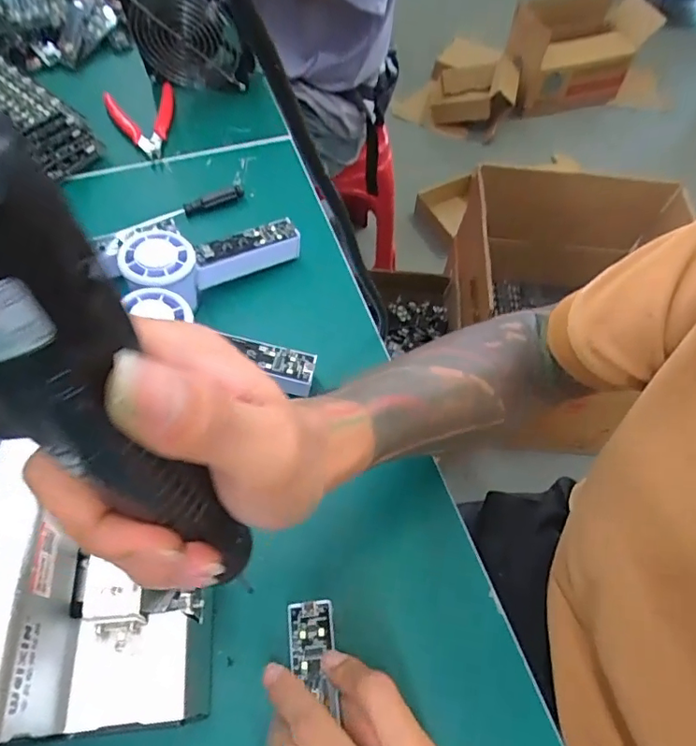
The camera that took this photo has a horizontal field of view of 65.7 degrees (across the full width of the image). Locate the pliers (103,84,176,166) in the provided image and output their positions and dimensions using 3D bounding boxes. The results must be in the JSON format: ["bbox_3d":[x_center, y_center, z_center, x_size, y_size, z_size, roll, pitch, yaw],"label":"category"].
[{"bbox_3d":[-0.212,-0.268,0.565,0.069,0.026,0.107,-19,60,-12],"label":"pliers"}]

